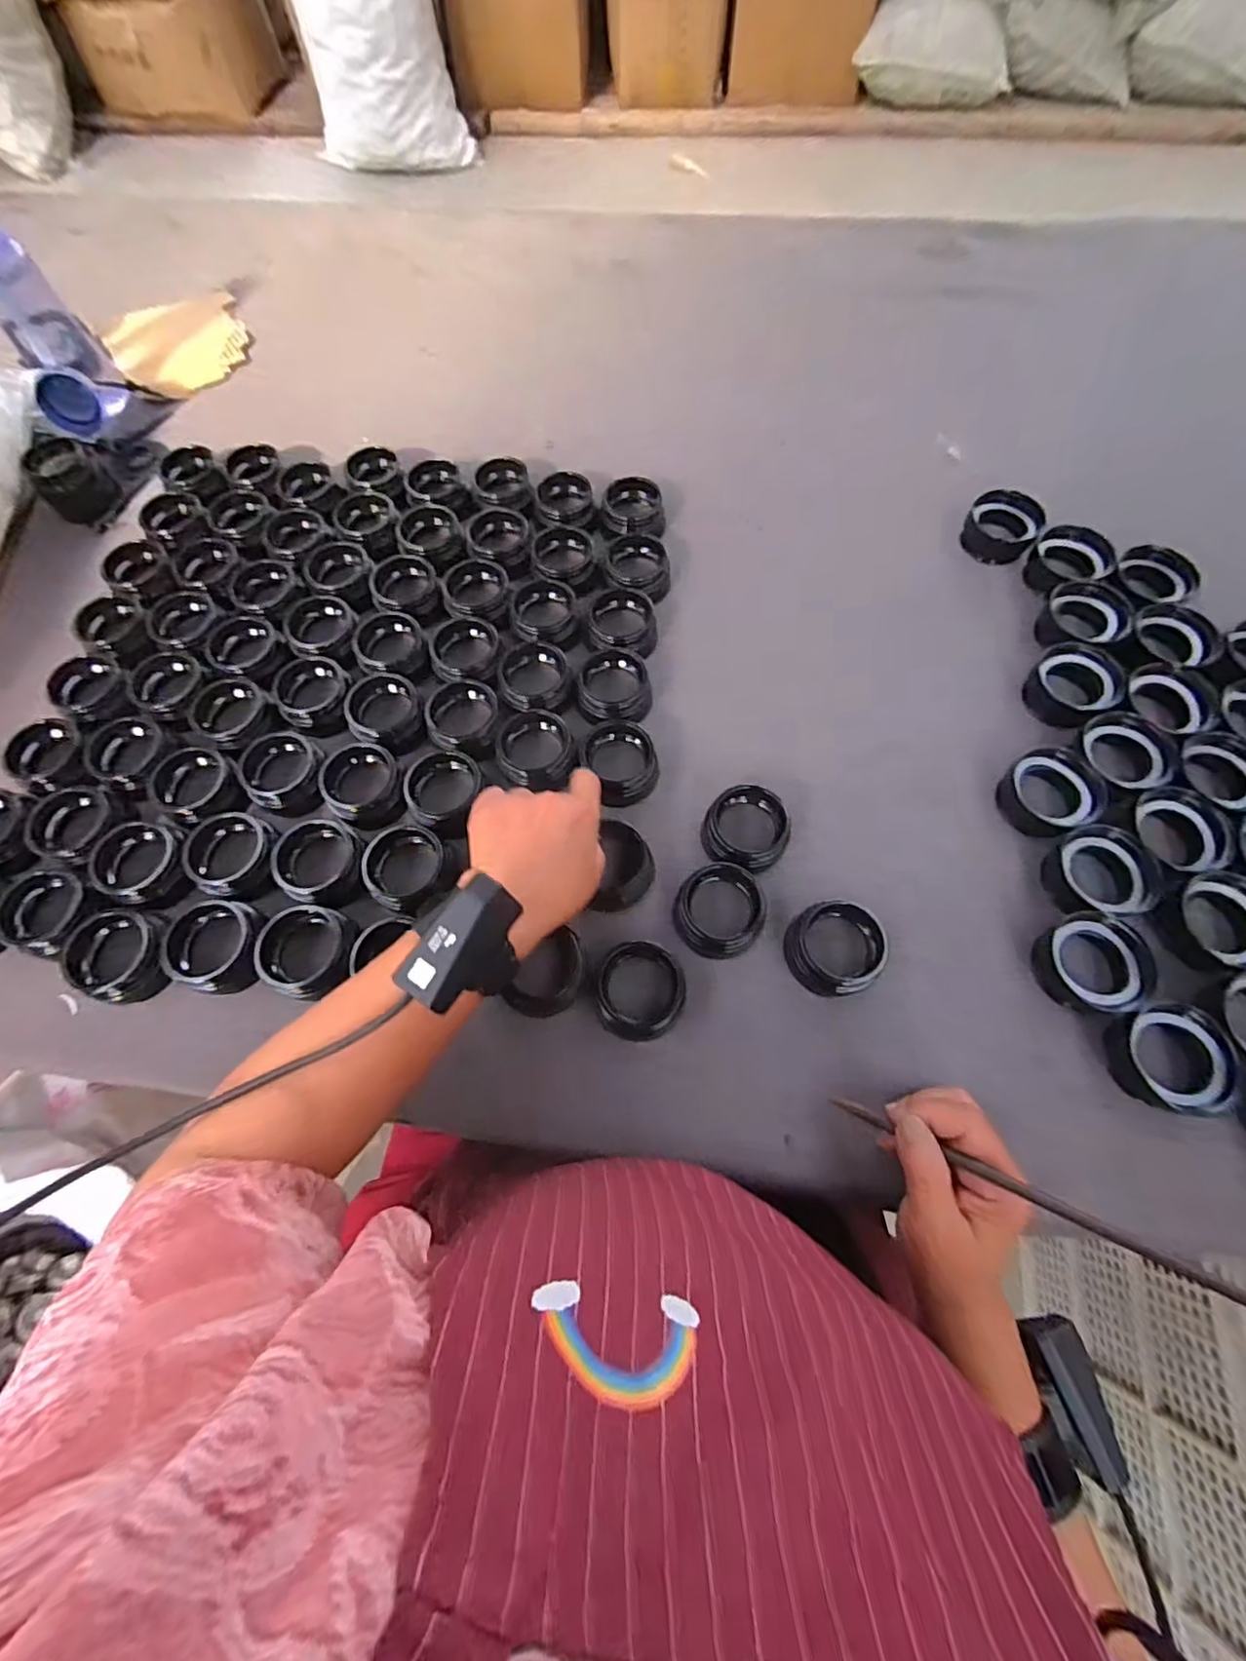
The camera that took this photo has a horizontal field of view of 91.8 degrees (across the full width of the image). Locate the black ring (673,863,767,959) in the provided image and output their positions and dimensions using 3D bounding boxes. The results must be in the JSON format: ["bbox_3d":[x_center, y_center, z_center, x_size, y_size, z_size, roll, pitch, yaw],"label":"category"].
[{"bbox_3d":[0.073,0.060,0.453,0.067,0.031,0.065,-1,67,2],"label":"black ring"}]

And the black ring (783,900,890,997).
[{"bbox_3d":[0.150,0.083,0.428,0.063,0.028,0.062,-1,67,2],"label":"black ring"}]

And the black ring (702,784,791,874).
[{"bbox_3d":[0.098,-0.003,0.473,0.065,0.039,0.056,25,70,12],"label":"black ring"}]

